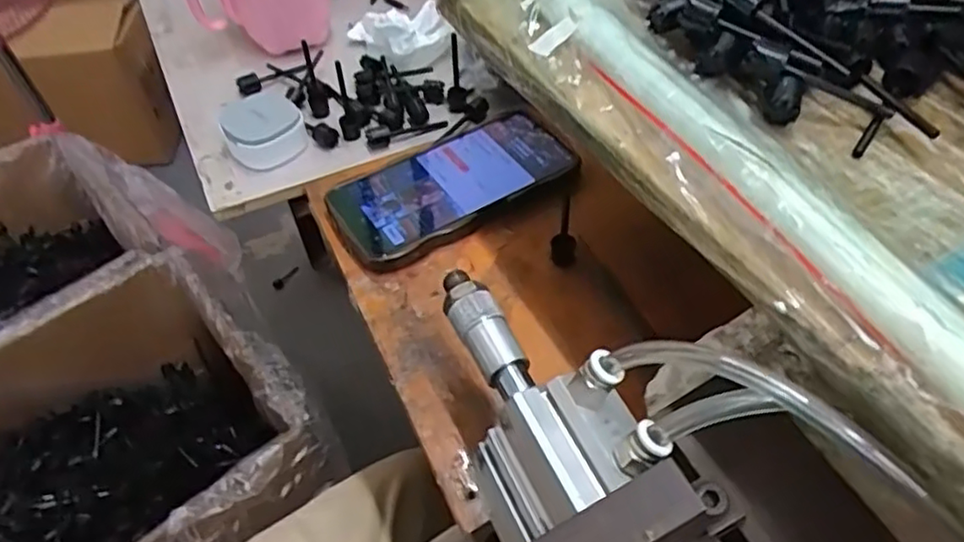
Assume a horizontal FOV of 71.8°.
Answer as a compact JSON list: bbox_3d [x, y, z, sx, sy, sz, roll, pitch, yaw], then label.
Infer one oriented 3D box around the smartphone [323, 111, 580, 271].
[{"bbox_3d":[-0.016,-0.062,0.454,0.171,0.018,0.080,-27,55,-19],"label":"smartphone"}]

